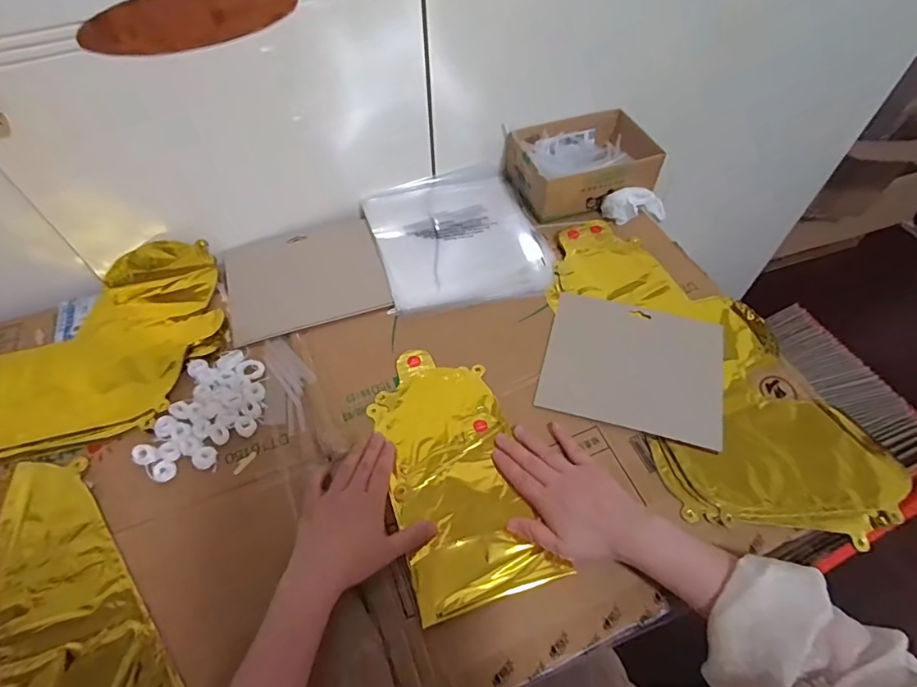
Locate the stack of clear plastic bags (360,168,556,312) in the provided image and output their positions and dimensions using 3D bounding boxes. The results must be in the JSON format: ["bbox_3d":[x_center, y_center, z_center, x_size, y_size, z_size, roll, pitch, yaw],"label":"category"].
[{"bbox_3d":[-0.003,-0.146,0.669,0.207,0.019,0.234,-15,56,-10],"label":"stack of clear plastic bags"}]

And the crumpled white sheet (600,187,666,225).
[{"bbox_3d":[0.256,-0.193,0.695,0.108,0.046,0.042,-10,54,-24],"label":"crumpled white sheet"}]

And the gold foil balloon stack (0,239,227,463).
[{"bbox_3d":[-0.474,0.015,0.547,0.404,0.039,0.227,-14,56,-8],"label":"gold foil balloon stack"}]

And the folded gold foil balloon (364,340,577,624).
[{"bbox_3d":[-0.006,0.120,0.504,0.128,0.007,0.263,-13,58,-8],"label":"folded gold foil balloon"}]

